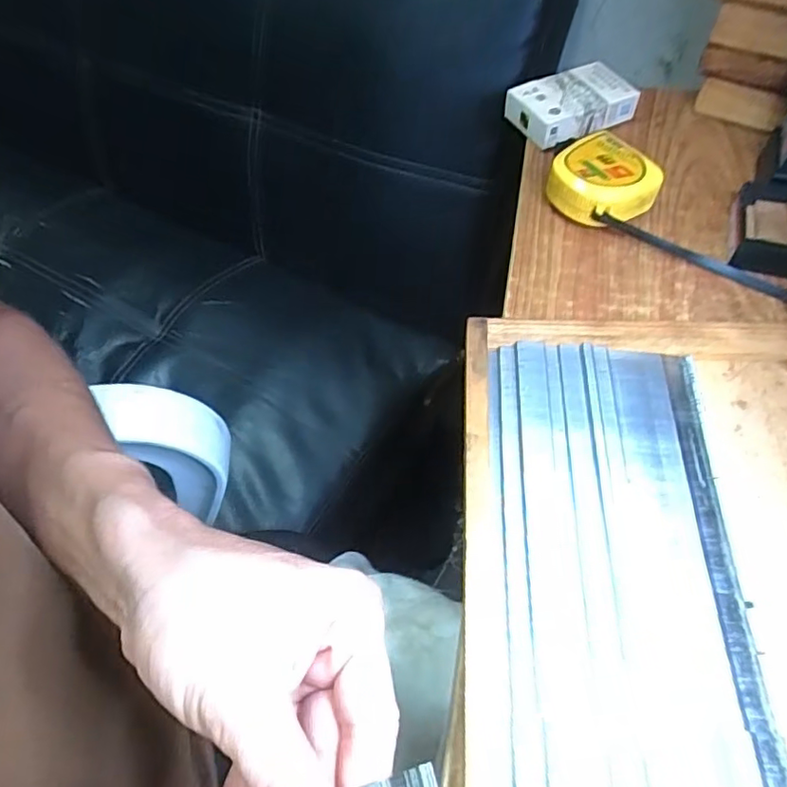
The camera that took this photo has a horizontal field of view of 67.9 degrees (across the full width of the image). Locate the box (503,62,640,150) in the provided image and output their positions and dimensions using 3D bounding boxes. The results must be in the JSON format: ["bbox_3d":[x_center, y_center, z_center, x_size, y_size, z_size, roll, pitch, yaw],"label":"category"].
[{"bbox_3d":[0.144,-0.231,0.469,0.089,0.027,0.058,-25,59,-13],"label":"box"}]

